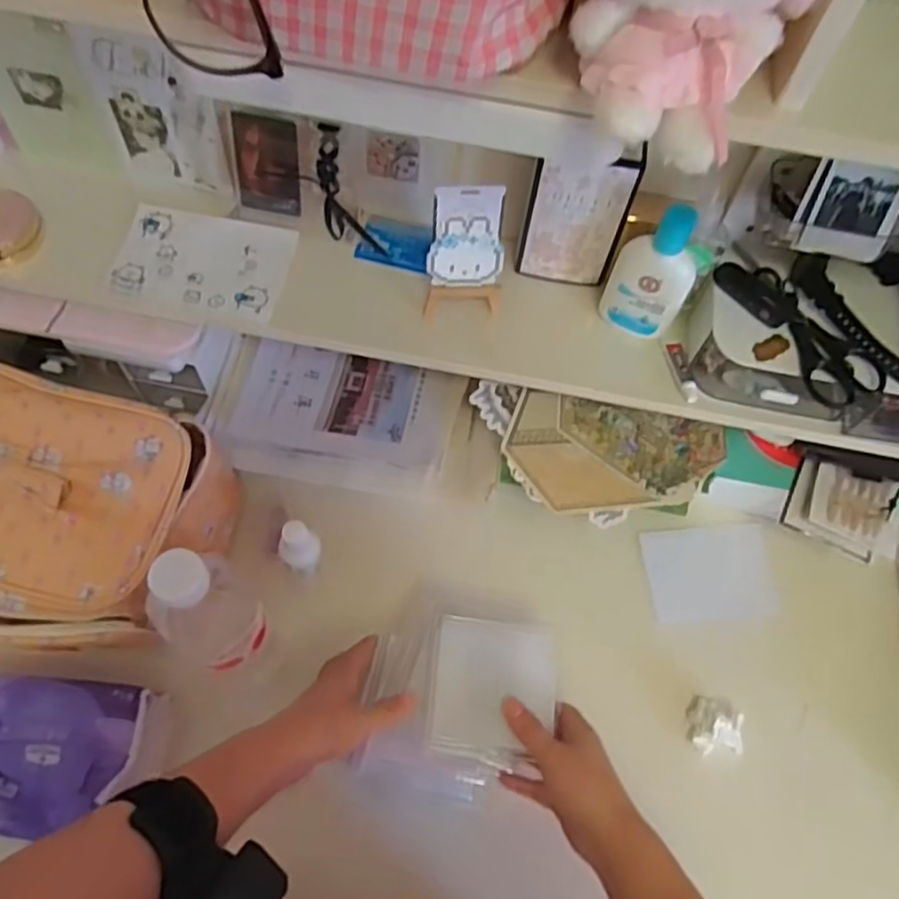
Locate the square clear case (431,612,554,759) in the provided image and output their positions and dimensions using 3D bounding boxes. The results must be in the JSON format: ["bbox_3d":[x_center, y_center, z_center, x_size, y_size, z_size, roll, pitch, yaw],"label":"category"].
[{"bbox_3d":[0.034,0.178,0.520,0.090,0.008,0.096,7,62,0],"label":"square clear case"}]

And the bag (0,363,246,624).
[{"bbox_3d":[-0.311,0.041,0.542,0.232,0.153,0.183,15,62,4],"label":"bag"}]

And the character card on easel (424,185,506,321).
[{"bbox_3d":[0.014,-0.160,0.562,0.060,0.108,0.032,3,62,-2],"label":"character card on easel"}]

